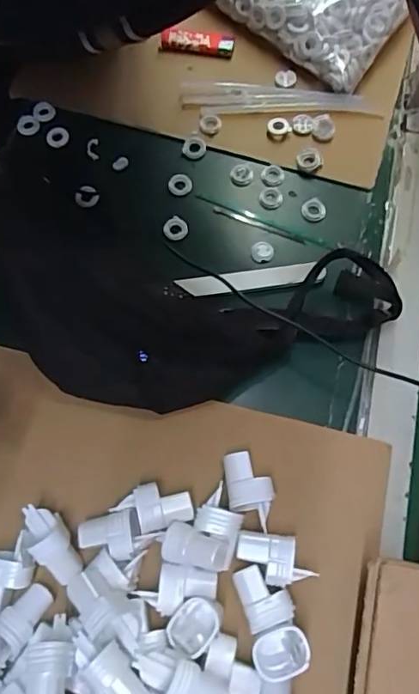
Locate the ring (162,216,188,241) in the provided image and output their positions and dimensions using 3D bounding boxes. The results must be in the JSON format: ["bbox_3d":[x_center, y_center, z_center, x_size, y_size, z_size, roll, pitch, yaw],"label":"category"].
[{"bbox_3d":[-0.033,-0.118,0.517,0.024,0.005,0.024,0,72,-1],"label":"ring"}]

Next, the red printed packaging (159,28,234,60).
[{"bbox_3d":[-0.015,-0.339,0.587,0.082,0.016,0.023,7,68,3],"label":"red printed packaging"}]

